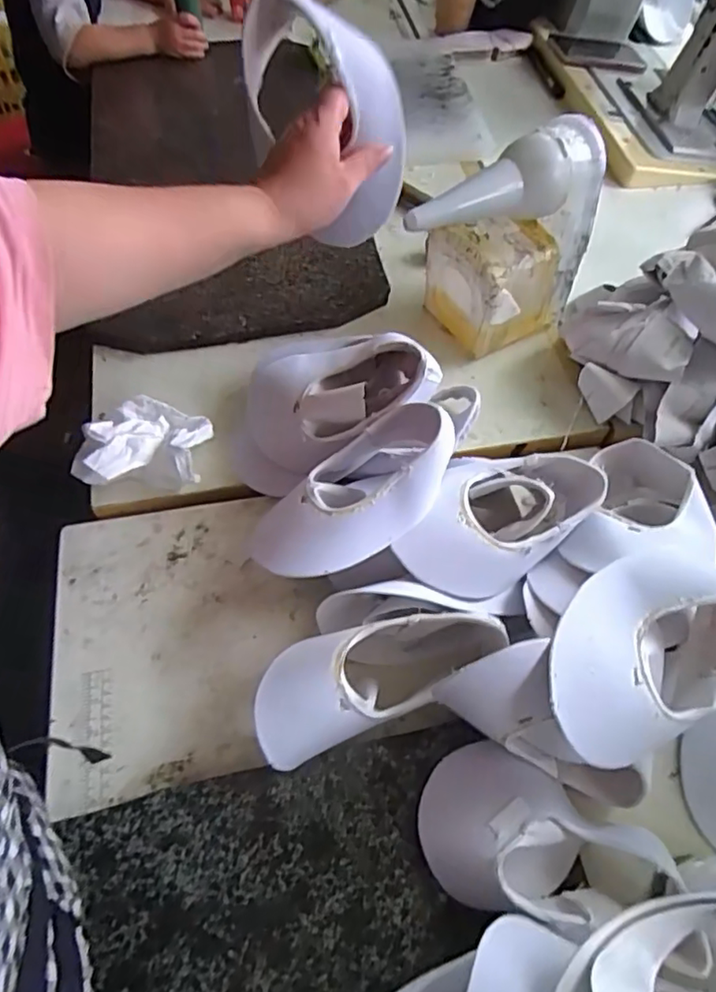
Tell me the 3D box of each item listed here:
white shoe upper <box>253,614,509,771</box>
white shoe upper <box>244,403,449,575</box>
[{"bbox_3d":[0.011,0.136,0.463,0.186,0.073,0.076,-20,62,-13],"label":"white shoe upper"},{"bbox_3d":[-0.002,0.001,0.497,0.099,0.081,0.172,36,65,18],"label":"white shoe upper"}]

